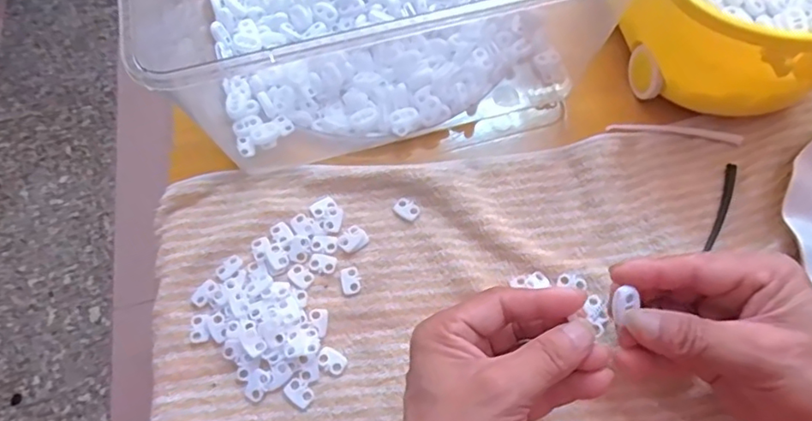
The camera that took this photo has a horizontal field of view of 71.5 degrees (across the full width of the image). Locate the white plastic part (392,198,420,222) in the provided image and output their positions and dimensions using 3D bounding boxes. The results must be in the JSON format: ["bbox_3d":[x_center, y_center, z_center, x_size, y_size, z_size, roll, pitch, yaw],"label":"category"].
[{"bbox_3d":[0.000,-0.001,0.396,0.019,0.004,0.014,30,68,18],"label":"white plastic part"}]

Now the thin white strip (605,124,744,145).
[{"bbox_3d":[0.198,-0.058,0.416,0.093,0.004,0.010,9,63,8],"label":"thin white strip"}]

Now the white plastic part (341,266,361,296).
[{"bbox_3d":[-0.037,0.046,0.373,0.011,0.004,0.019,-13,62,-3],"label":"white plastic part"}]

